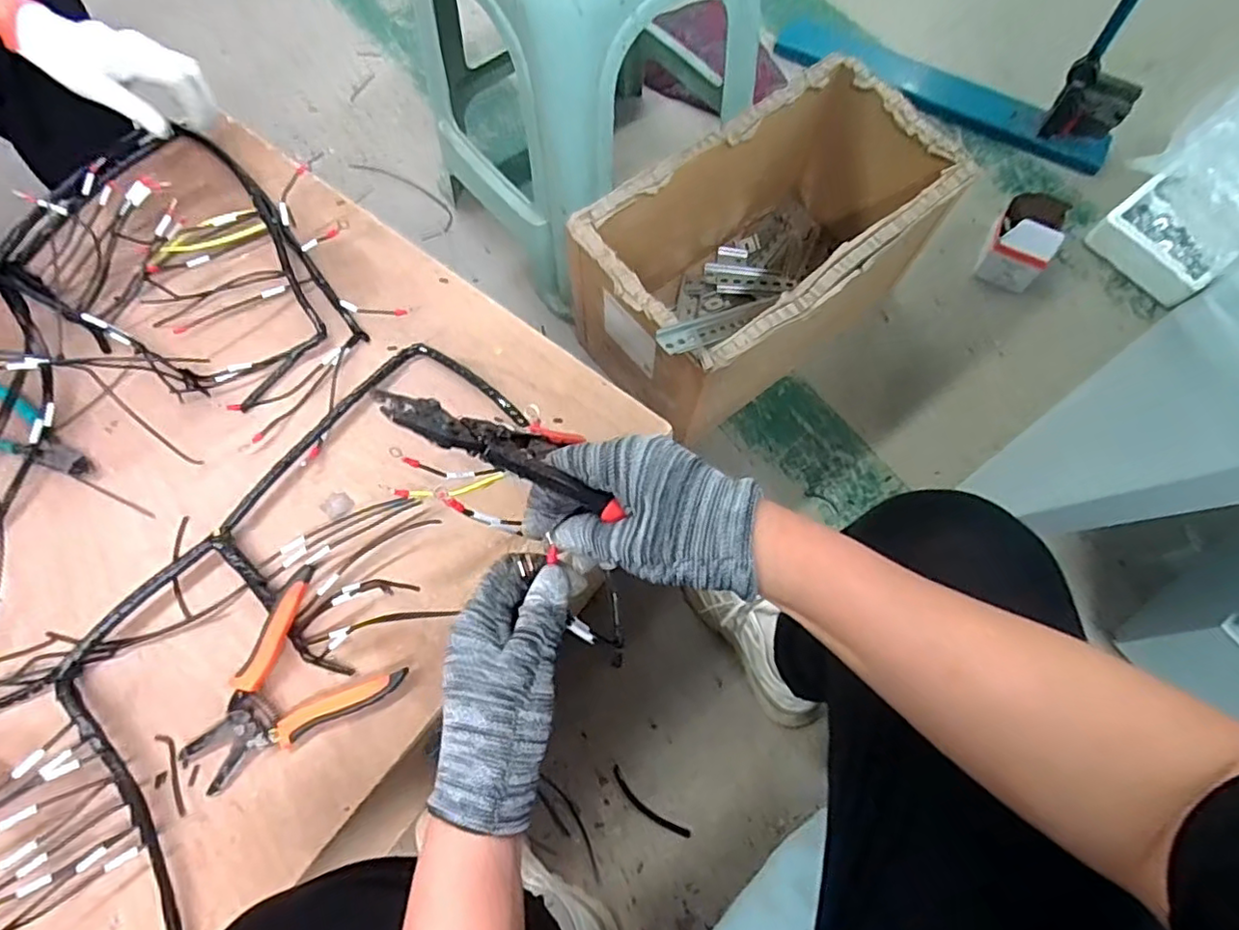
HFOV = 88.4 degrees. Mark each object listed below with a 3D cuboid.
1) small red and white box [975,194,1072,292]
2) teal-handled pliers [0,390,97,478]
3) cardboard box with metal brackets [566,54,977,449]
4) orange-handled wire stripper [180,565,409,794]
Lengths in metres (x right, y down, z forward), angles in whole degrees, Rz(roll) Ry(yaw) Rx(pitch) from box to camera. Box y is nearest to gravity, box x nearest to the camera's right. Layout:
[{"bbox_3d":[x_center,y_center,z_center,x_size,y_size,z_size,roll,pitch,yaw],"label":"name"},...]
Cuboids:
[{"bbox_3d":[0.622,-0.349,0.974,0.088,0.114,0.105,31,72,10],"label":"small red and white box"},{"bbox_3d":[-0.556,-0.036,0.573,0.193,0.024,0.048,26,71,9],"label":"teal-handled pliers"},{"bbox_3d":[0.183,-0.267,0.857,0.443,0.262,0.246,-37,74,-13],"label":"cardboard box with metal brackets"},{"bbox_3d":[-0.260,0.179,0.490,0.119,0.020,0.154,39,74,13],"label":"orange-handled wire stripper"}]

